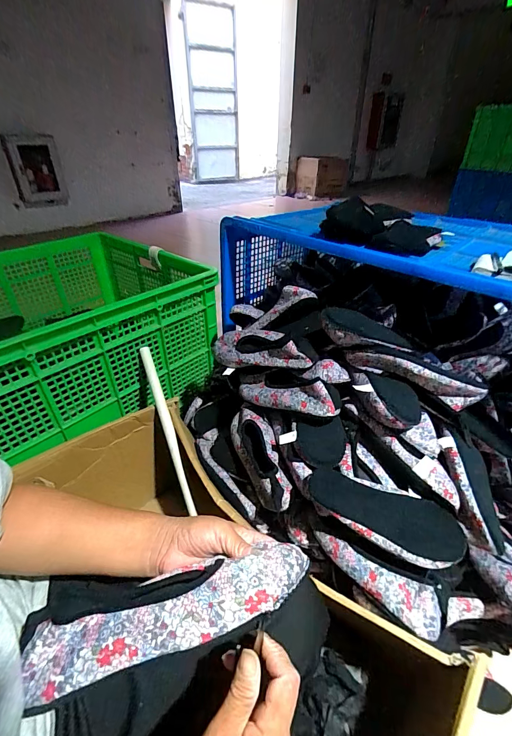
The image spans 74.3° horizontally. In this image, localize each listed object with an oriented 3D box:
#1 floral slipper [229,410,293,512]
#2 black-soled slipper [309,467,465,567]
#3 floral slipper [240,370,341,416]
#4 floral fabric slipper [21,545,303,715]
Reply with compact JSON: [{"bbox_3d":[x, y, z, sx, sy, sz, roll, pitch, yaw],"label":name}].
[{"bbox_3d":[0.003,0.160,0.667,0.080,0.062,0.242,-8,36,-11],"label":"floral slipper"},{"bbox_3d":[0.200,0.242,0.553,0.242,0.055,0.095,20,55,5],"label":"black-soled slipper"},{"bbox_3d":[0.054,0.044,0.689,0.078,0.061,0.245,-30,26,-36],"label":"floral slipper"},{"bbox_3d":[-0.073,0.210,0.299,0.242,0.030,0.074,-13,37,-7],"label":"floral fabric slipper"}]

